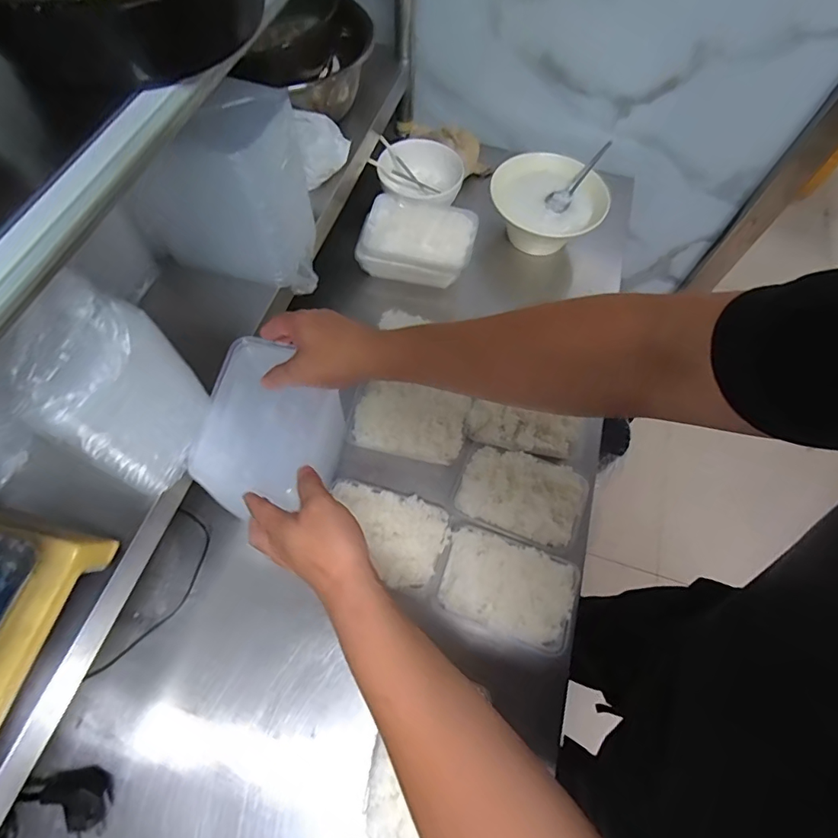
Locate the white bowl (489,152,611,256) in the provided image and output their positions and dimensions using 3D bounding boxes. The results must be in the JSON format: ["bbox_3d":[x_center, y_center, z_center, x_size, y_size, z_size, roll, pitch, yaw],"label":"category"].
[{"bbox_3d":[0.215,-0.365,0.844,0.195,0.100,0.170,-30,69,-17],"label":"white bowl"}]

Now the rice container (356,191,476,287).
[{"bbox_3d":[-0.002,-0.285,0.782,0.178,0.082,0.111,14,64,3],"label":"rice container"}]

